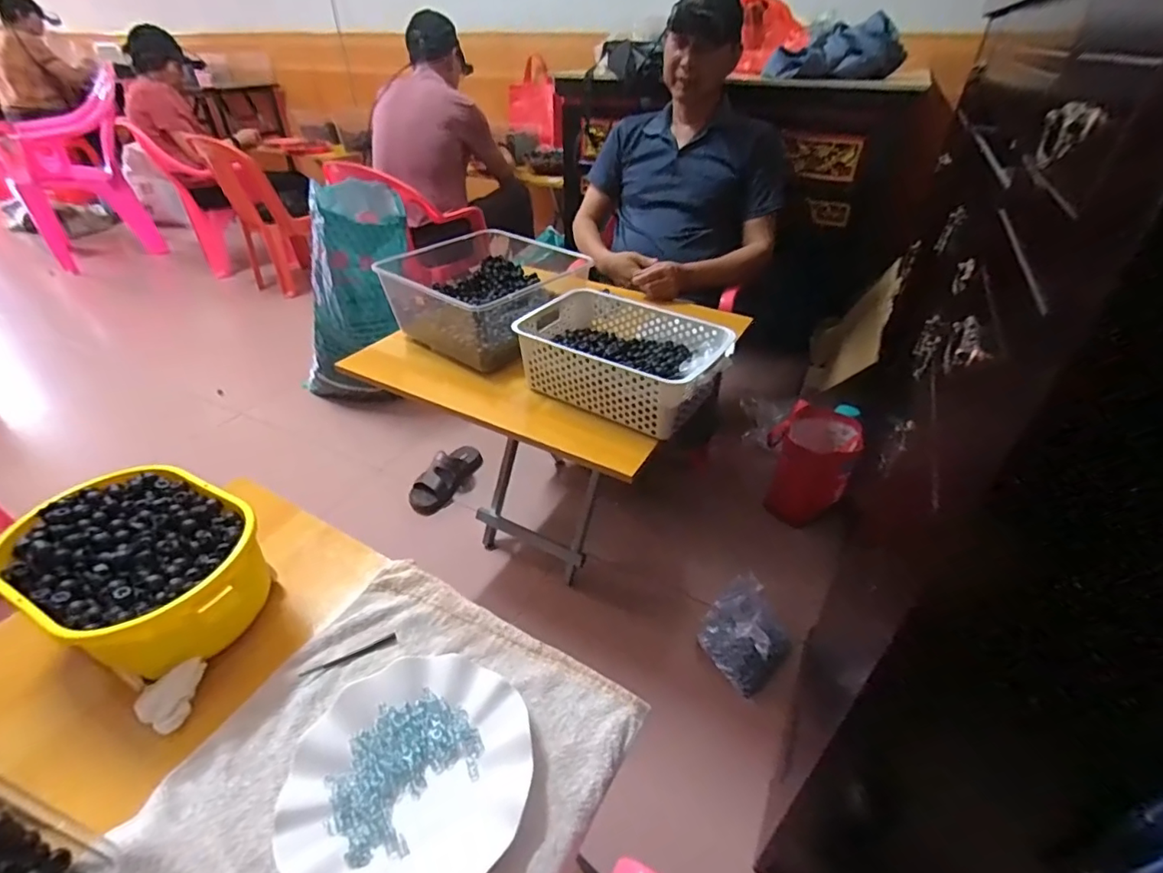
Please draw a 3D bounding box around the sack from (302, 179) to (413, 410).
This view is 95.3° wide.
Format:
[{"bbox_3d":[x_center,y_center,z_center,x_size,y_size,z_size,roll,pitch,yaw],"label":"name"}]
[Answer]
[{"bbox_3d":[-0.676,-0.430,1.653,0.354,0.595,0.348,13,39,16],"label":"sack"}]

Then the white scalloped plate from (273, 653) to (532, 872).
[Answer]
[{"bbox_3d":[-0.132,0.265,0.418,0.176,0.022,0.176,0,38,0],"label":"white scalloped plate"}]

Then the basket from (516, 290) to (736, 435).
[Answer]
[{"bbox_3d":[0.065,-0.129,0.869,0.311,0.105,0.208,18,41,23],"label":"basket"}]

